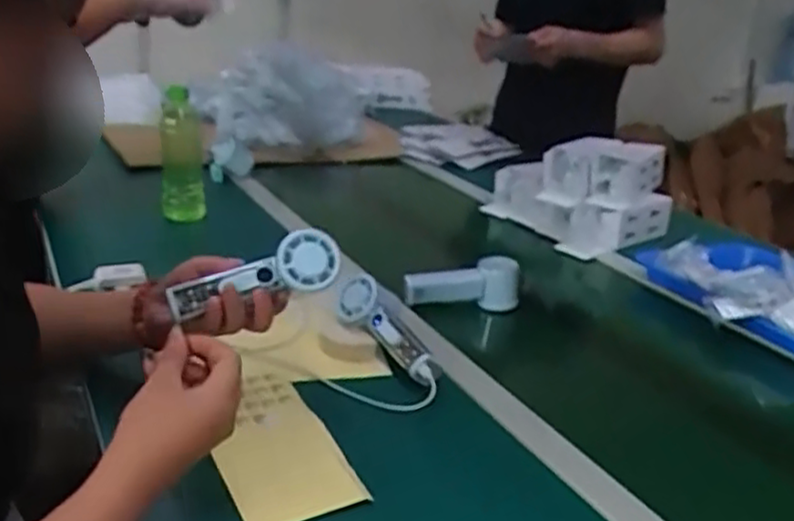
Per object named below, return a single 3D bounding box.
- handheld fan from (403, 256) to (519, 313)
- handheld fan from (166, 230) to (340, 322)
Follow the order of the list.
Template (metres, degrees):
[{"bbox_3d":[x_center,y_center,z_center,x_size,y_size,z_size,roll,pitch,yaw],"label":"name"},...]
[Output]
[{"bbox_3d":[0.084,0.026,0.966,0.156,0.073,0.048,2,22,-10],"label":"handheld fan"},{"bbox_3d":[-0.124,0.011,0.652,0.146,0.053,0.028,-17,27,-13],"label":"handheld fan"}]

